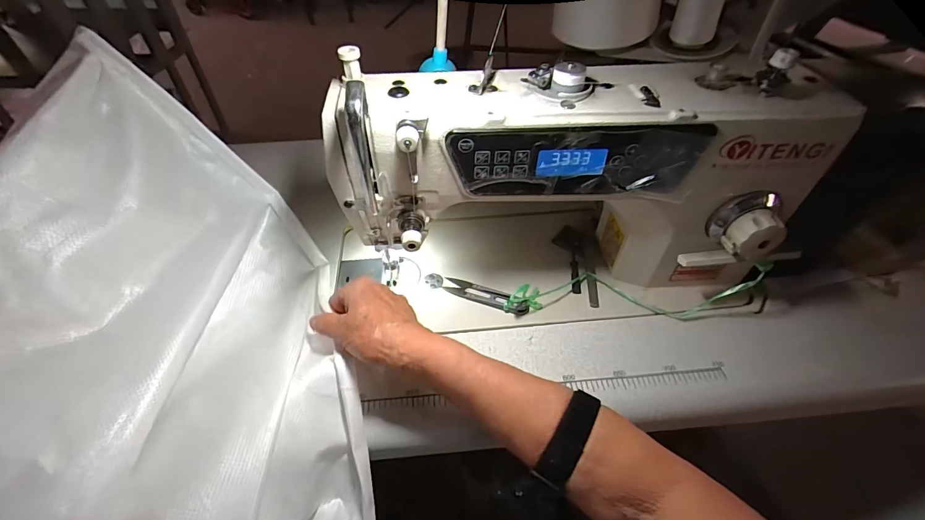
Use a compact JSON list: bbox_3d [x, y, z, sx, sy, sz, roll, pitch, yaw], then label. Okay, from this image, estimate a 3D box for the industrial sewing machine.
[{"bbox_3d":[0.093,-0.074,0.420,0.422,0.231,0.174,-1,47,-1],"label":"industrial sewing machine"}]

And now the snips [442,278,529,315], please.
[{"bbox_3d":[0.026,0.039,0.465,0.099,0.013,0.024,19,50,17],"label":"snips"}]

